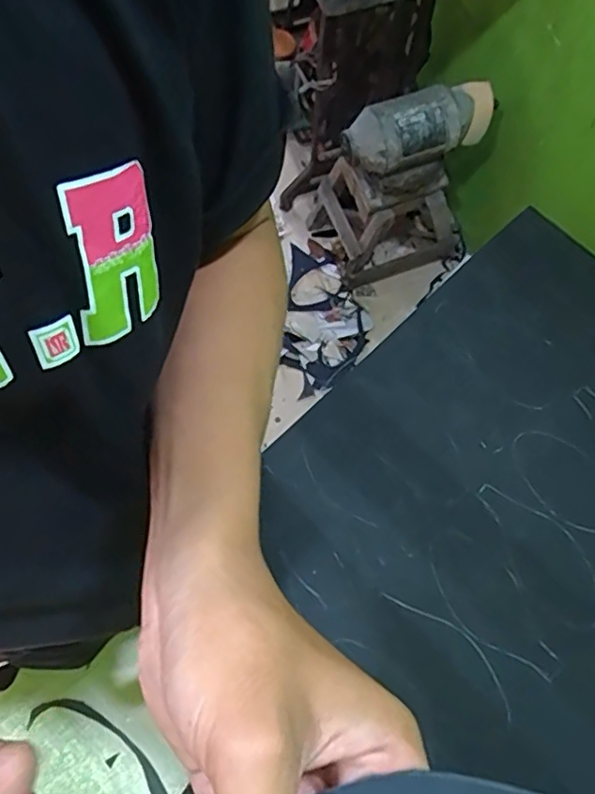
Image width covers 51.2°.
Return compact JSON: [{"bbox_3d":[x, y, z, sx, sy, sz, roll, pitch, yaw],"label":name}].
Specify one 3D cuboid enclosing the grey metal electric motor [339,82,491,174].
[{"bbox_3d":[0.239,-0.533,1.204,0.283,0.099,0.124,-25,74,-10],"label":"grey metal electric motor"}]

